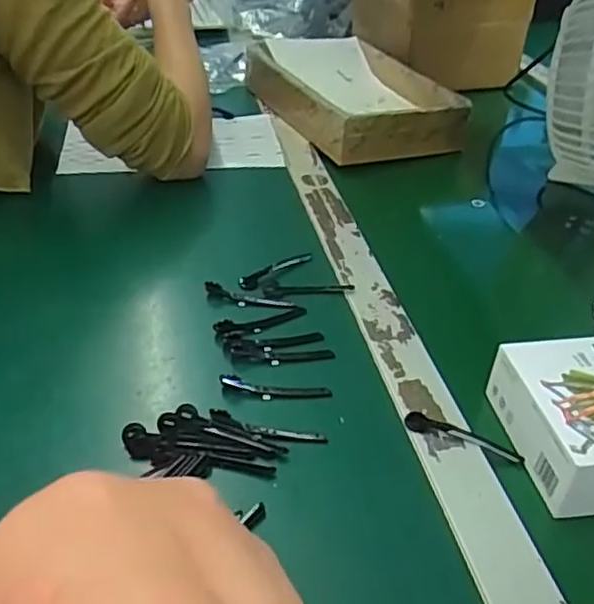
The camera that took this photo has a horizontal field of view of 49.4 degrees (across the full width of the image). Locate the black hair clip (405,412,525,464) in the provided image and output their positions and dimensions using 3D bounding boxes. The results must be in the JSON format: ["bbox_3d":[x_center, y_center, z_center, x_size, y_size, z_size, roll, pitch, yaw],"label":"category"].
[{"bbox_3d":[0.106,0.085,0.409,0.075,0.004,0.013,15,39,16],"label":"black hair clip"}]

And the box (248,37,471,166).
[{"bbox_3d":[0.067,-0.263,0.809,0.181,0.064,0.281,-17,41,-24],"label":"box"}]

